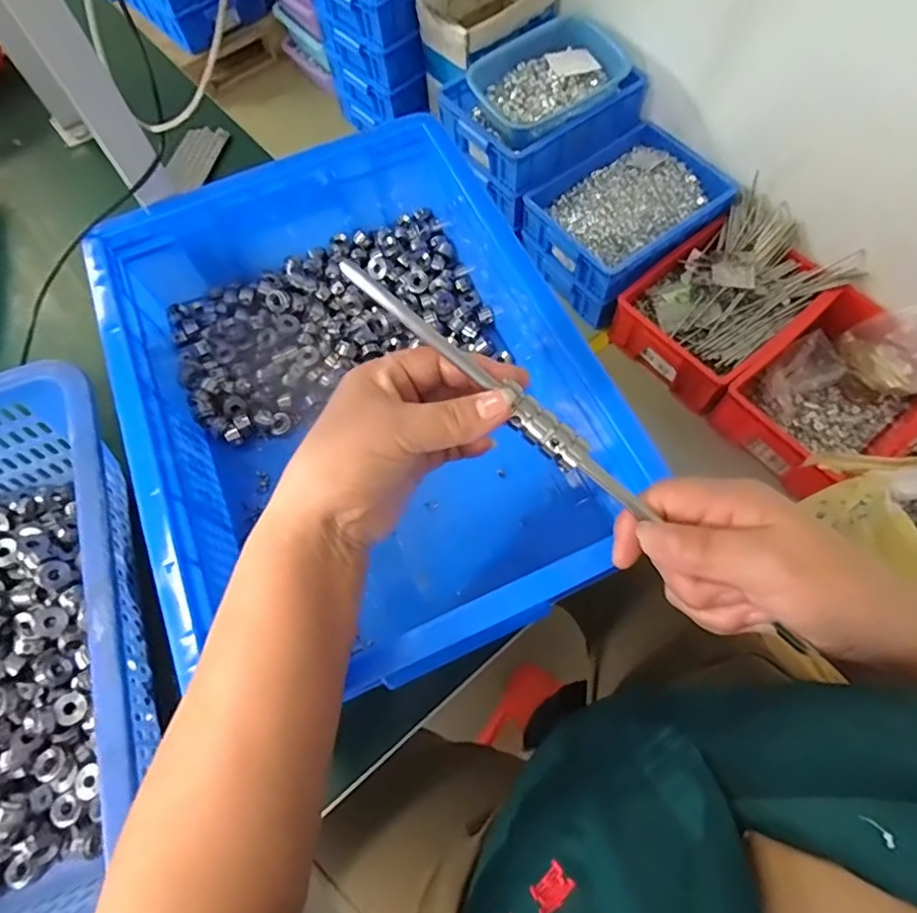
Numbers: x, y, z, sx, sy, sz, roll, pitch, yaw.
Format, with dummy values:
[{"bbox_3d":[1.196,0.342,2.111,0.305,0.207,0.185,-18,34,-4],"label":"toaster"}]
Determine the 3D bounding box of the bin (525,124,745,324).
[{"bbox_3d":[0.419,-0.594,1.406,0.460,0.159,0.330,-38,70,-13],"label":"bin"}]

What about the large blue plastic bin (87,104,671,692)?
[{"bbox_3d":[-0.084,-0.060,0.437,0.303,0.107,0.397,-23,67,-8],"label":"large blue plastic bin"}]

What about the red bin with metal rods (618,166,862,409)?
[{"bbox_3d":[0.626,-0.369,1.318,0.473,0.162,0.329,-36,70,-13],"label":"red bin with metal rods"}]

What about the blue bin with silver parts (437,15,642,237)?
[{"bbox_3d":[0.212,-0.857,1.376,0.438,0.164,0.304,-36,70,-13],"label":"blue bin with silver parts"}]

